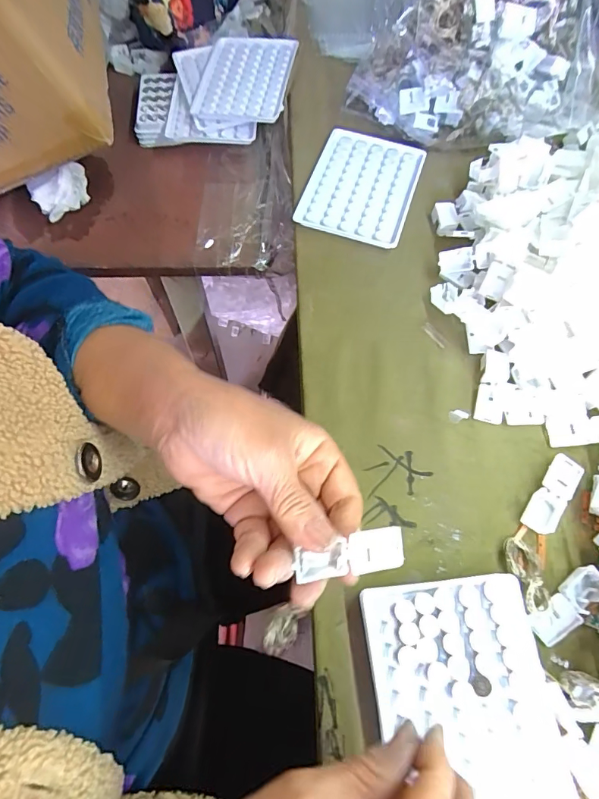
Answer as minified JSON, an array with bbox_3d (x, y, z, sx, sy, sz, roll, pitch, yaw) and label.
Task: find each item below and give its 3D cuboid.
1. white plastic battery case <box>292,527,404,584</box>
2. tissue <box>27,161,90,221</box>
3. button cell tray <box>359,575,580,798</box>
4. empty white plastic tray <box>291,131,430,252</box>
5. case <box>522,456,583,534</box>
[{"bbox_3d":[0.026,0.079,0.224,0.055,0.014,0.019,-12,65,-6],"label":"white plastic battery case"},{"bbox_3d":[-0.238,-0.207,0.445,0.055,0.037,0.035,-22,67,-9],"label":"tissue"},{"bbox_3d":[0.093,0.168,0.243,0.097,0.012,0.128,-7,65,-2],"label":"button cell tray"},{"bbox_3d":[0.058,-0.198,0.413,0.093,0.014,0.123,17,66,9],"label":"empty white plastic tray"},{"bbox_3d":[0.171,0.064,0.299,0.020,0.005,0.056,33,70,15],"label":"case"}]

